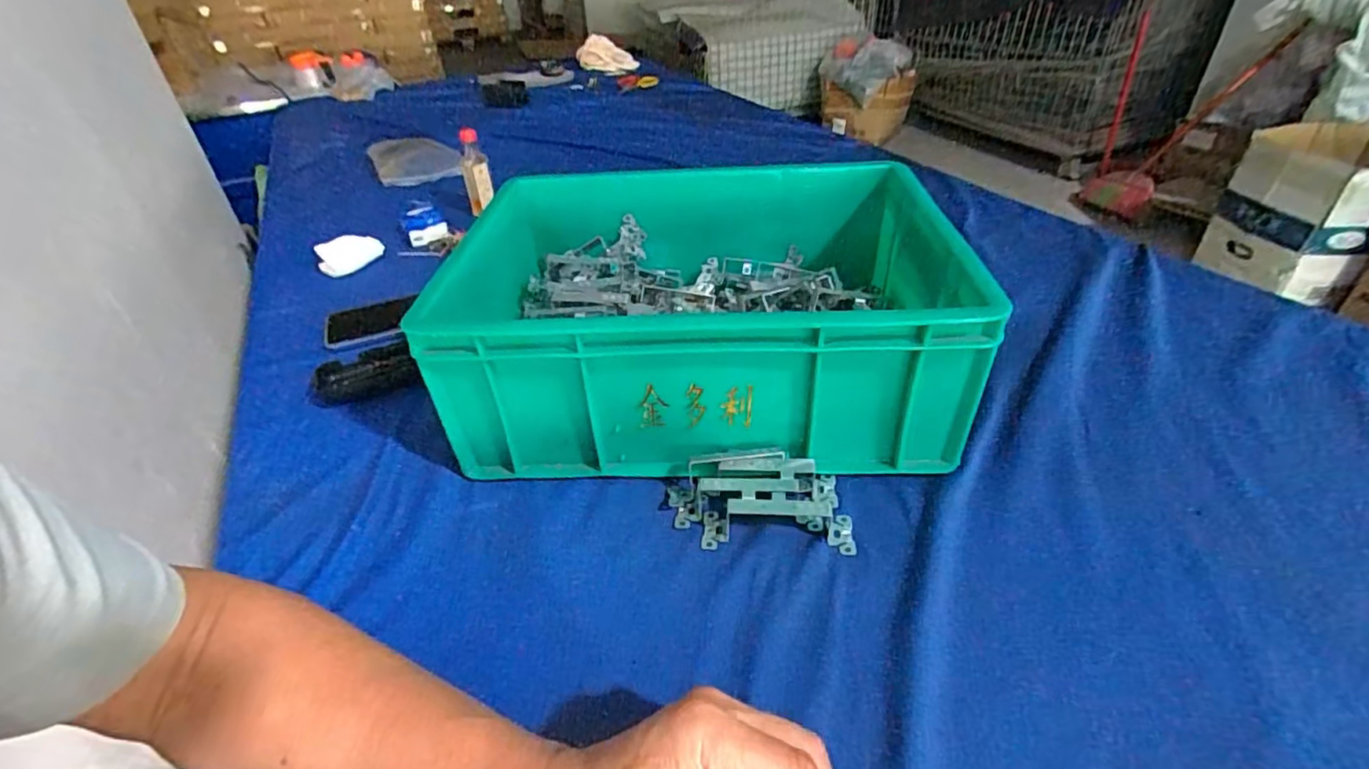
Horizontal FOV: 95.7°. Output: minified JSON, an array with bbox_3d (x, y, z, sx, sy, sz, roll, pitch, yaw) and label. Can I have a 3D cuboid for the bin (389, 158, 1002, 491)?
[{"bbox_3d":[0.018,-0.068,0.558,0.393,0.150,0.296,-2,37,3],"label":"bin"}]

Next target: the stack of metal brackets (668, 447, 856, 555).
[{"bbox_3d":[0.054,0.080,0.453,0.129,0.036,0.069,1,37,6],"label":"stack of metal brackets"}]

